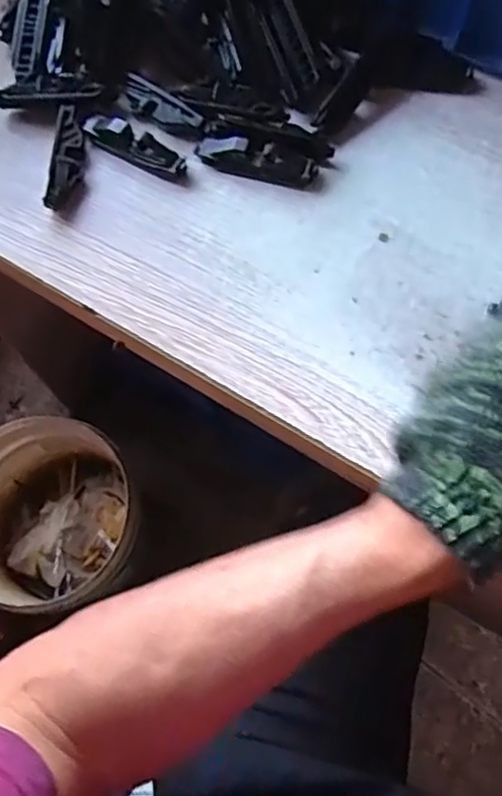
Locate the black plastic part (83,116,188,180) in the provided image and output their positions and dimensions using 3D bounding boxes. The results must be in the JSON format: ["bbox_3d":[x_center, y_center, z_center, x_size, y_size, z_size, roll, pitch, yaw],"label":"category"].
[{"bbox_3d":[-0.079,-0.171,0.439,0.075,0.018,0.017,31,75,12],"label":"black plastic part"}]

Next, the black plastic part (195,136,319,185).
[{"bbox_3d":[0.003,-0.159,0.431,0.080,0.015,0.020,19,72,9],"label":"black plastic part"}]

